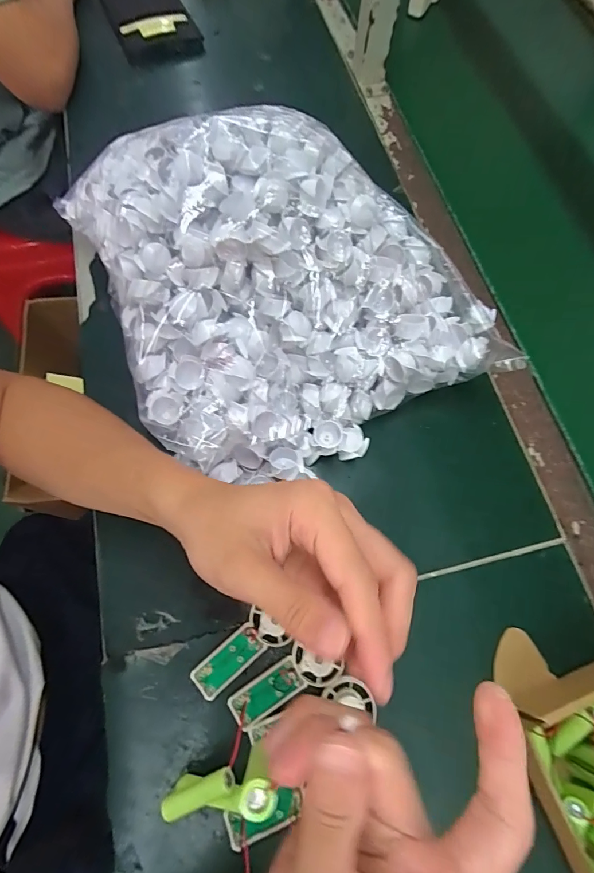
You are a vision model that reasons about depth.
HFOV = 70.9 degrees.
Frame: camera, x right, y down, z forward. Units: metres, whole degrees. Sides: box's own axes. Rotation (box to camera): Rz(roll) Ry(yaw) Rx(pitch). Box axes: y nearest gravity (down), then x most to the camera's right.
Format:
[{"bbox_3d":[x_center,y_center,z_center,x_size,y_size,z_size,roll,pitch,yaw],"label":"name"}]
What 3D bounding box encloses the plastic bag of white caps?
[{"bbox_3d":[-0.021,-0.149,0.384,0.303,0.137,0.341,-23,71,-11],"label":"plastic bag of white caps"}]

